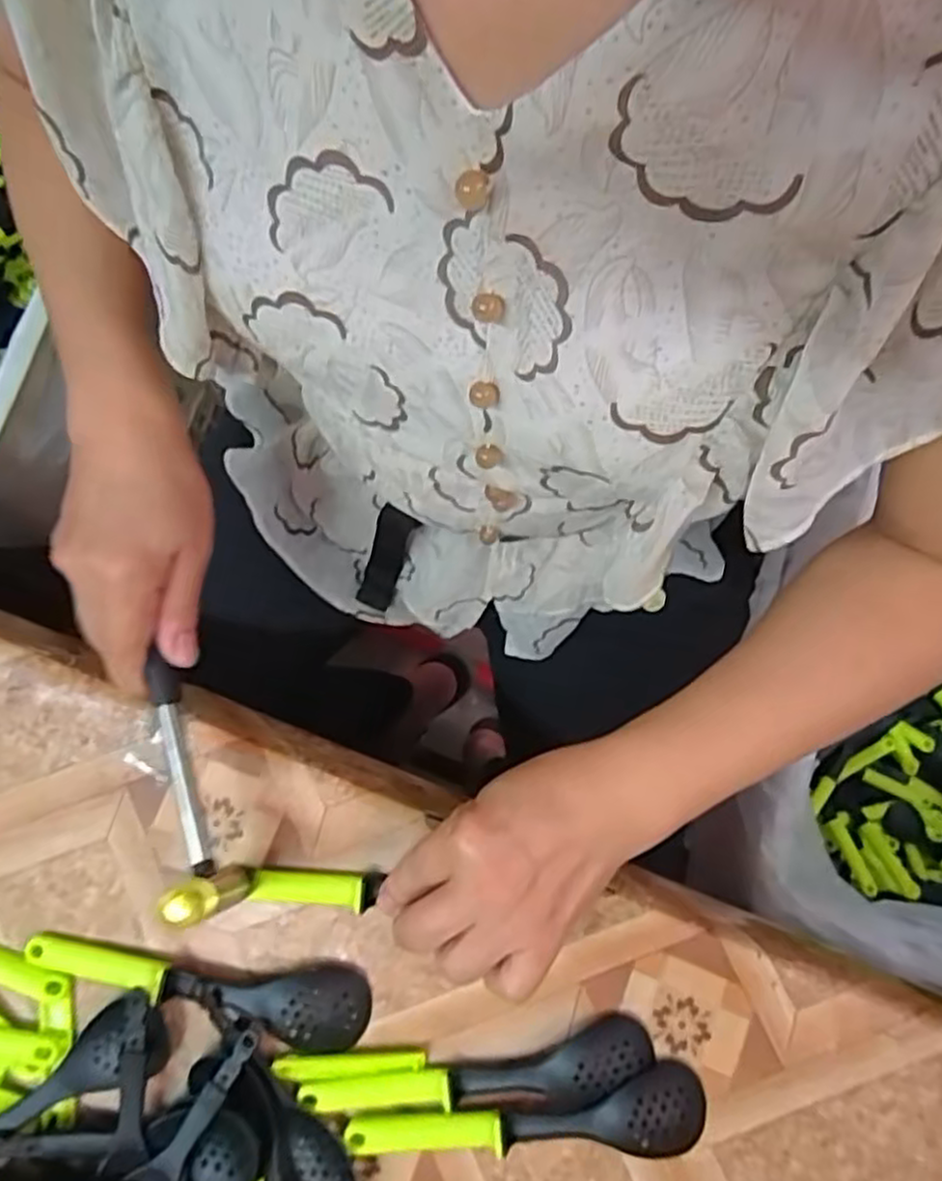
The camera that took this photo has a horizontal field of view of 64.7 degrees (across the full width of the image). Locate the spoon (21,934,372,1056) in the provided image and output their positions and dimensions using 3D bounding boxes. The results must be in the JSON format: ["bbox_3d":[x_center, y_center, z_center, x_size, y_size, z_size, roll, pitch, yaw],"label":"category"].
[{"bbox_3d":[-0.138,0.196,0.372,0.172,0.017,0.038,13,80,2],"label":"spoon"}]

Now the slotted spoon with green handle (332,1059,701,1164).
[{"bbox_3d":[0.028,0.263,0.360,0.173,0.017,0.036,-7,80,-2],"label":"slotted spoon with green handle"}]

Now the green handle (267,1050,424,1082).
[{"bbox_3d":[-0.061,0.237,0.370,0.074,0.006,0.010,-2,80,-1],"label":"green handle"}]

